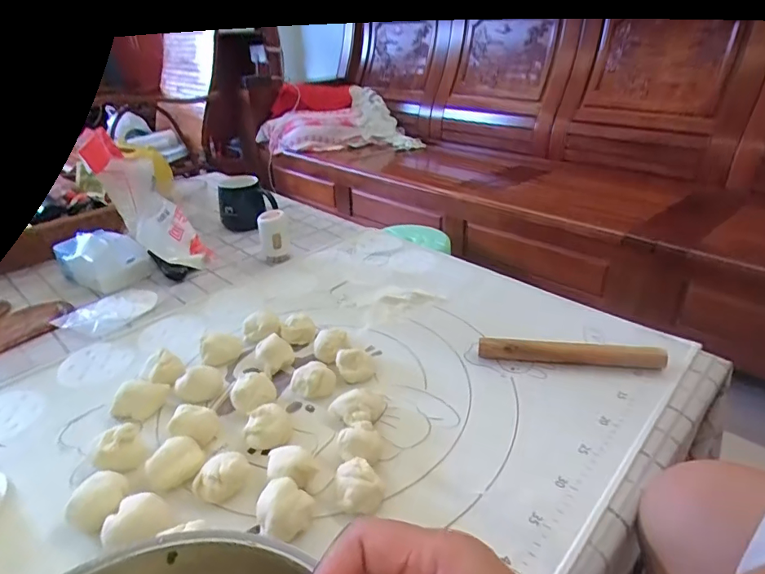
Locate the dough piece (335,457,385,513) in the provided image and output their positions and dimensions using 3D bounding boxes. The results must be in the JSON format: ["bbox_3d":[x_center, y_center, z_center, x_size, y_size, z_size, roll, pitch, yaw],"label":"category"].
[{"bbox_3d":[-0.022,0.176,0.433,0.037,0.027,0.042,-11,30,-16],"label":"dough piece"}]

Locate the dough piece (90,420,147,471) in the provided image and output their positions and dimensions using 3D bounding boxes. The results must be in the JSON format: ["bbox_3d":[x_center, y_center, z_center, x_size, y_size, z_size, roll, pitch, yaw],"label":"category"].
[{"bbox_3d":[-0.252,0.159,0.473,0.047,0.036,0.048,-19,33,-29],"label":"dough piece"}]

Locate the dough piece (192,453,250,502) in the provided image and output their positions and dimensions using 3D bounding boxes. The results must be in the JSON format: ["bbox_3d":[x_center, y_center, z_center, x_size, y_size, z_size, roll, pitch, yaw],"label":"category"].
[{"bbox_3d":[-0.145,0.171,0.445,0.048,0.028,0.035,-11,30,-16],"label":"dough piece"}]

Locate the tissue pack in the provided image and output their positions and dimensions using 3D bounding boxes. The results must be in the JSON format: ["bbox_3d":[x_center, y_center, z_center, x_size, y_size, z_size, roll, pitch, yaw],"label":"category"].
[{"bbox_3d":[-0.468,-0.048,0.818,0.131,0.073,0.089,13,32,25],"label":"tissue pack"}]

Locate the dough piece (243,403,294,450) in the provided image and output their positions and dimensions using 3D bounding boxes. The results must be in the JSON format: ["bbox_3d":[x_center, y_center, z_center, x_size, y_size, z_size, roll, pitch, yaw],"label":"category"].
[{"bbox_3d":[-0.114,0.140,0.497,0.041,0.033,0.040,1,29,5],"label":"dough piece"}]

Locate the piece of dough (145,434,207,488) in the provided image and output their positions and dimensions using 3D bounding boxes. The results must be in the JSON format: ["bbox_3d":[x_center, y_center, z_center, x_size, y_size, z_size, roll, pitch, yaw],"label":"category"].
[{"bbox_3d":[-0.196,0.165,0.467,0.050,0.029,0.037,-19,33,-29],"label":"piece of dough"}]

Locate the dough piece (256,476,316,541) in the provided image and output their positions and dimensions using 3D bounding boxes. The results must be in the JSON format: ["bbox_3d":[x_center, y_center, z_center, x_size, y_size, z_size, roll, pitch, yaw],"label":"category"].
[{"bbox_3d":[-0.079,0.184,0.407,0.044,0.033,0.044,-2,29,1],"label":"dough piece"}]

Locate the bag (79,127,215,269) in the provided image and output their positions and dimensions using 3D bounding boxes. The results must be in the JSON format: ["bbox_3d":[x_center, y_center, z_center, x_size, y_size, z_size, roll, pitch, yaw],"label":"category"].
[{"bbox_3d":[-0.368,-0.131,0.785,0.075,0.255,0.106,13,60,25],"label":"bag"}]

